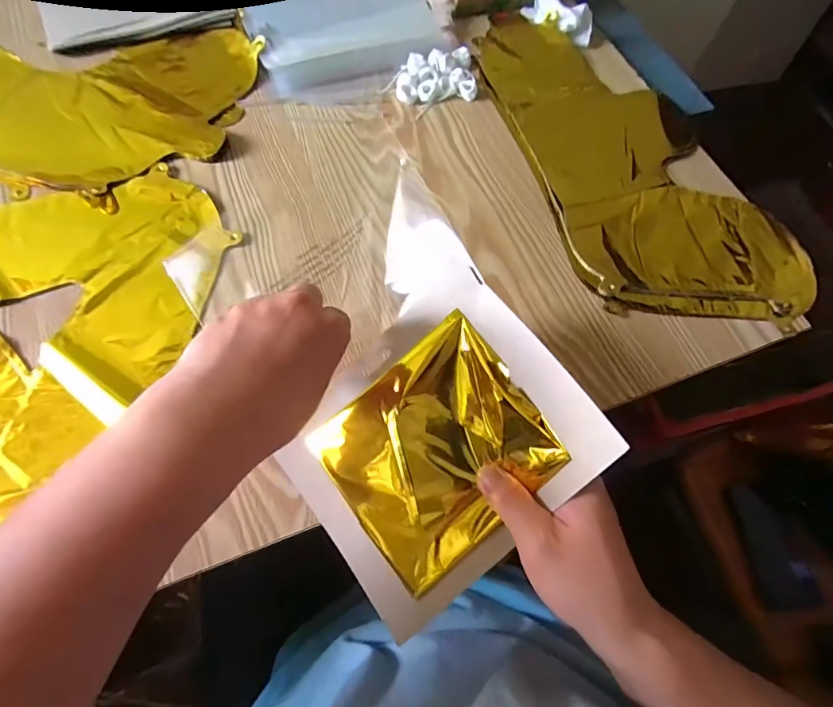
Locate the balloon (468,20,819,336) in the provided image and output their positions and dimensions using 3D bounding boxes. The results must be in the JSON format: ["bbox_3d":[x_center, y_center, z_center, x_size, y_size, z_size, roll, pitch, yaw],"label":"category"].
[{"bbox_3d":[0.214,-0.212,0.459,0.208,0.010,0.419,-13,67,-9],"label":"balloon"}]

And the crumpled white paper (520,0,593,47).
[{"bbox_3d":[0.169,-0.402,0.529,0.038,0.025,0.090,-40,74,-18],"label":"crumpled white paper"}]

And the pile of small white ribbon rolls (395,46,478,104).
[{"bbox_3d":[0.020,-0.308,0.494,0.089,0.014,0.071,-8,67,-7],"label":"pile of small white ribbon rolls"}]

